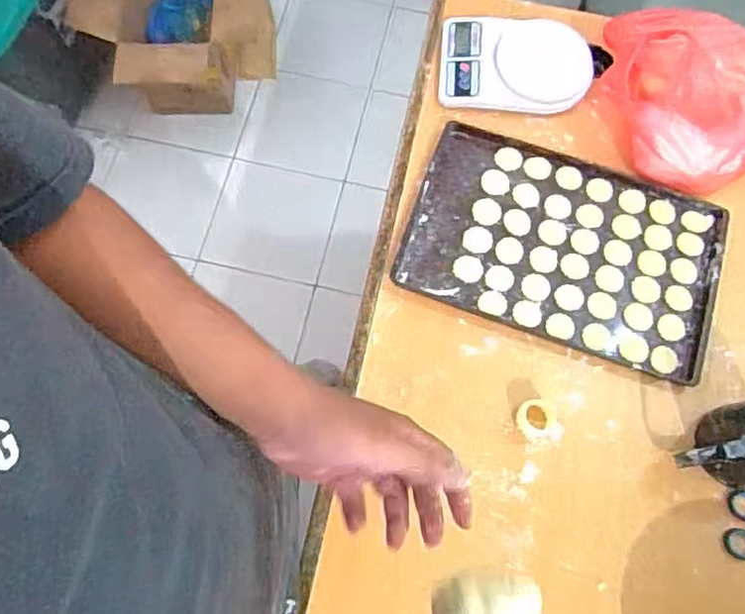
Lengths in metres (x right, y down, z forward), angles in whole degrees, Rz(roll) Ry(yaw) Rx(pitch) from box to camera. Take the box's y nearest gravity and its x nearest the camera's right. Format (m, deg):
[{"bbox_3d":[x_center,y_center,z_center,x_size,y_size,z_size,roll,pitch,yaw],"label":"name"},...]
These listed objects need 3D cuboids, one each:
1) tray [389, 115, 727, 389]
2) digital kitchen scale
[{"bbox_3d":[0.236,-0.076,0.766,0.372,0.019,0.246,20,72,5],"label":"tray"},{"bbox_3d":[0.191,-0.329,0.833,0.198,0.028,0.137,6,71,0],"label":"digital kitchen scale"}]

